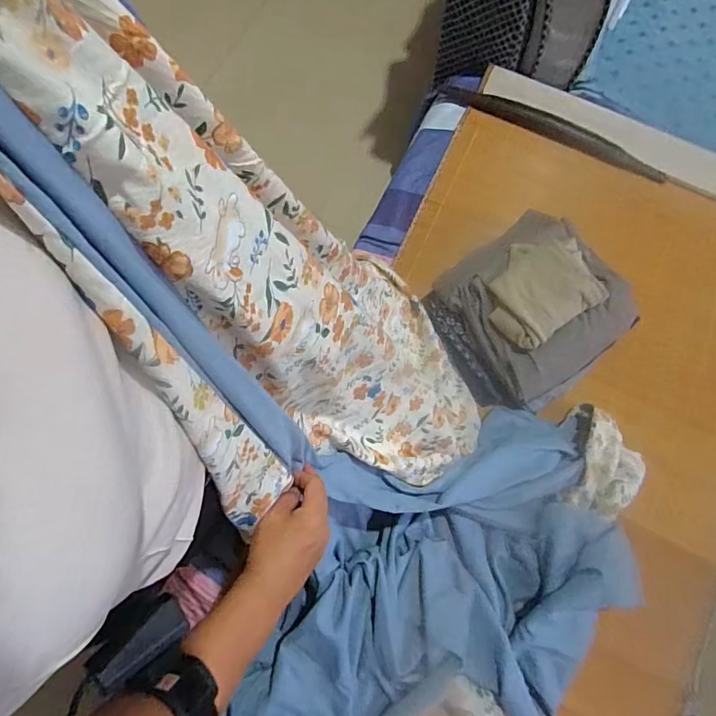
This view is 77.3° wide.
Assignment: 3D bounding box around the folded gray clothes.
[{"bbox_3d":[0.312,-0.088,0.815,0.305,0.153,0.293,-35,80,-8],"label":"folded gray clothes"}]

